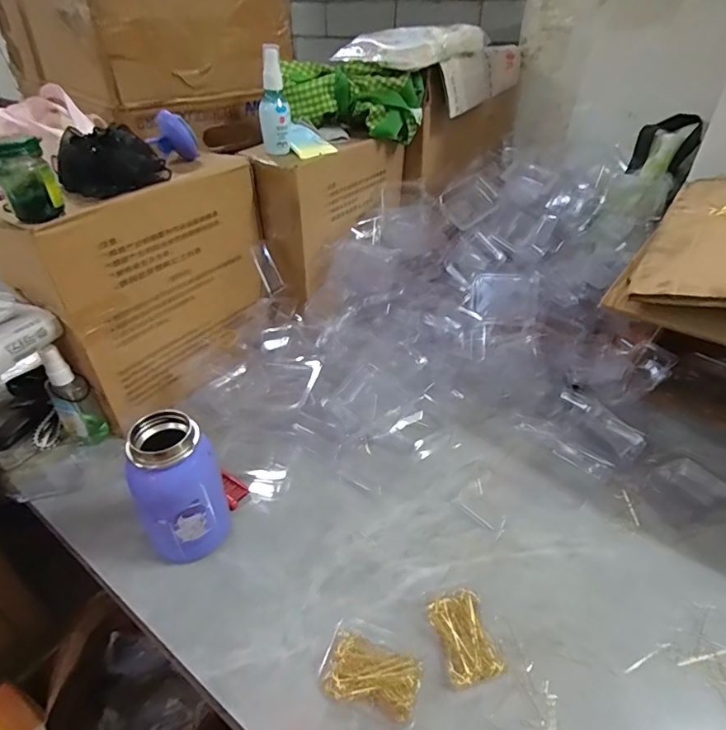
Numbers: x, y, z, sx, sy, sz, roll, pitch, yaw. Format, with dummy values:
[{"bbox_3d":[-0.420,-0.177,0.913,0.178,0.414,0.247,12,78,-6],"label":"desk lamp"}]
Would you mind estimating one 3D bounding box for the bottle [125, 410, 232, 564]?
[{"bbox_3d":[-0.169,0.120,0.432,0.075,0.146,0.062,-14,39,-18],"label":"bottle"}]

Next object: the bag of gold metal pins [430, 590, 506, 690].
[{"bbox_3d":[0.084,0.226,0.390,0.045,0.012,0.066,-8,38,-12],"label":"bag of gold metal pins"}]

